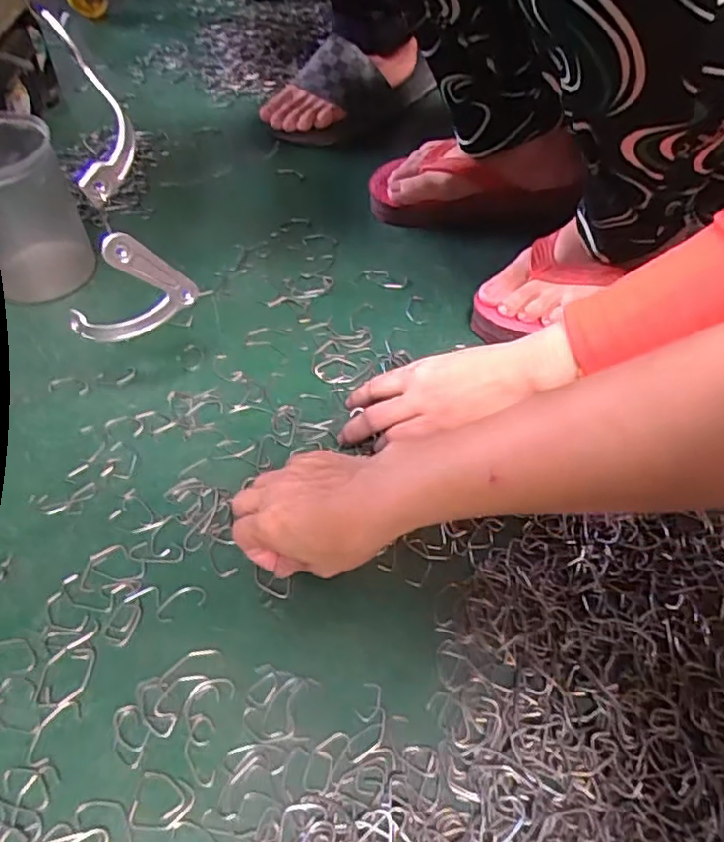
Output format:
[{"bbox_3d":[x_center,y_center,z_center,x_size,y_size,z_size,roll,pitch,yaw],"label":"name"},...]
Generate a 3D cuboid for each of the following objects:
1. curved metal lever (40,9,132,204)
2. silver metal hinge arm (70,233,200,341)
[{"bbox_3d":[-0.151,-0.175,0.351,0.033,0.094,0.016,-14,15,-11],"label":"curved metal lever"},{"bbox_3d":[-0.156,-0.088,0.409,0.085,0.070,0.024,-12,53,-8],"label":"silver metal hinge arm"}]

